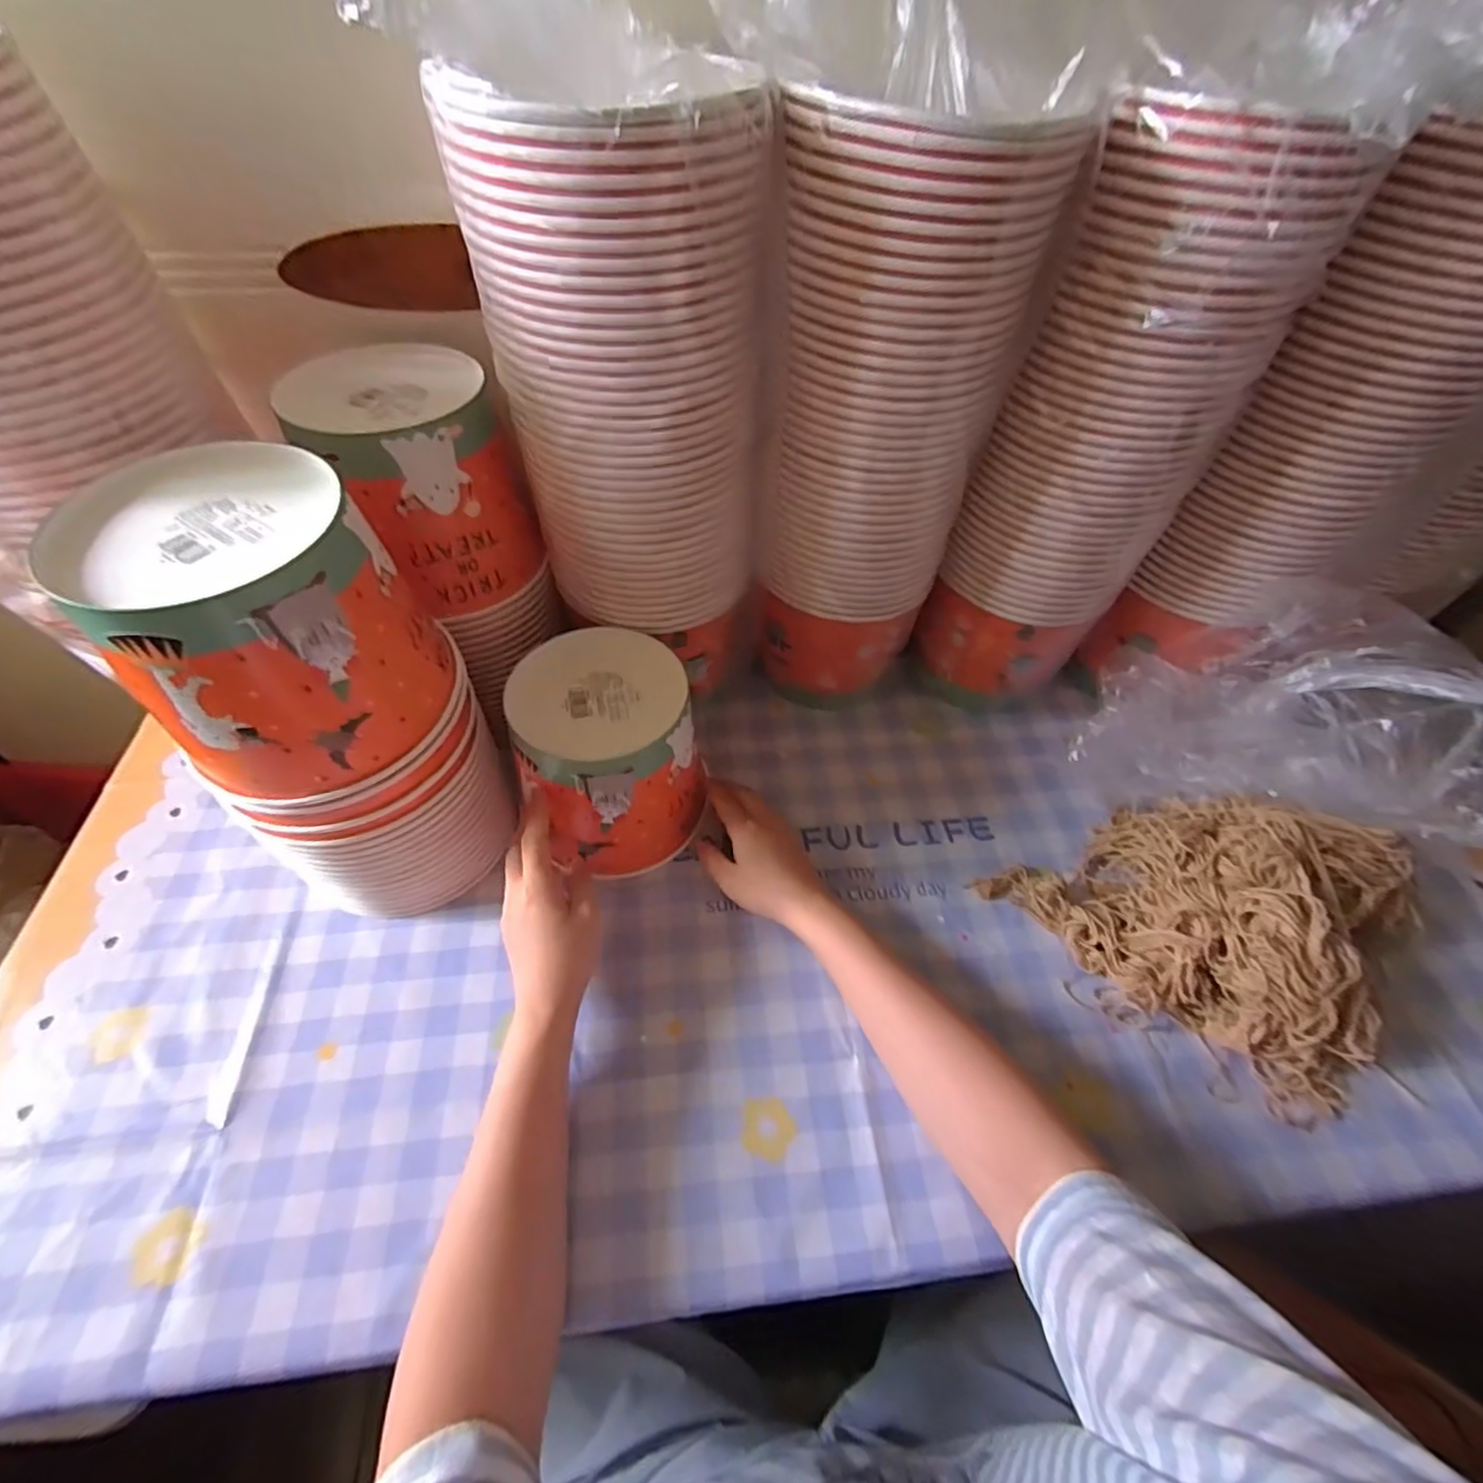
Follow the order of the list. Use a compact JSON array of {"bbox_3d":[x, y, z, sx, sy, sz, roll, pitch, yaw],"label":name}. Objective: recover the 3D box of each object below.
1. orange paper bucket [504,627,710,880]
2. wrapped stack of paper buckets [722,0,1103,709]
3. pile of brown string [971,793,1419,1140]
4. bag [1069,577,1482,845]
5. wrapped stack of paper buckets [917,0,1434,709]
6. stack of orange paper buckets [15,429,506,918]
[{"bbox_3d":[-0.102,0.009,0.507,0.128,0.122,0.149,-15,56,-14],"label":"orange paper bucket"},{"bbox_3d":[0.077,-0.210,0.465,0.133,0.487,0.155,-33,61,-24],"label":"wrapped stack of paper buckets"},{"bbox_3d":[0.370,0.116,0.486,0.234,0.082,0.213,38,60,23],"label":"pile of brown string"},{"bbox_3d":[0.442,-0.016,0.542,0.282,0.171,0.146,14,54,8],"label":"bag"},{"bbox_3d":[0.248,-0.197,0.479,0.148,0.464,0.121,34,59,21],"label":"wrapped stack of paper buckets"},{"bbox_3d":[-0.256,-0.018,0.423,0.148,0.283,0.153,-28,59,-22],"label":"stack of orange paper buckets"}]

